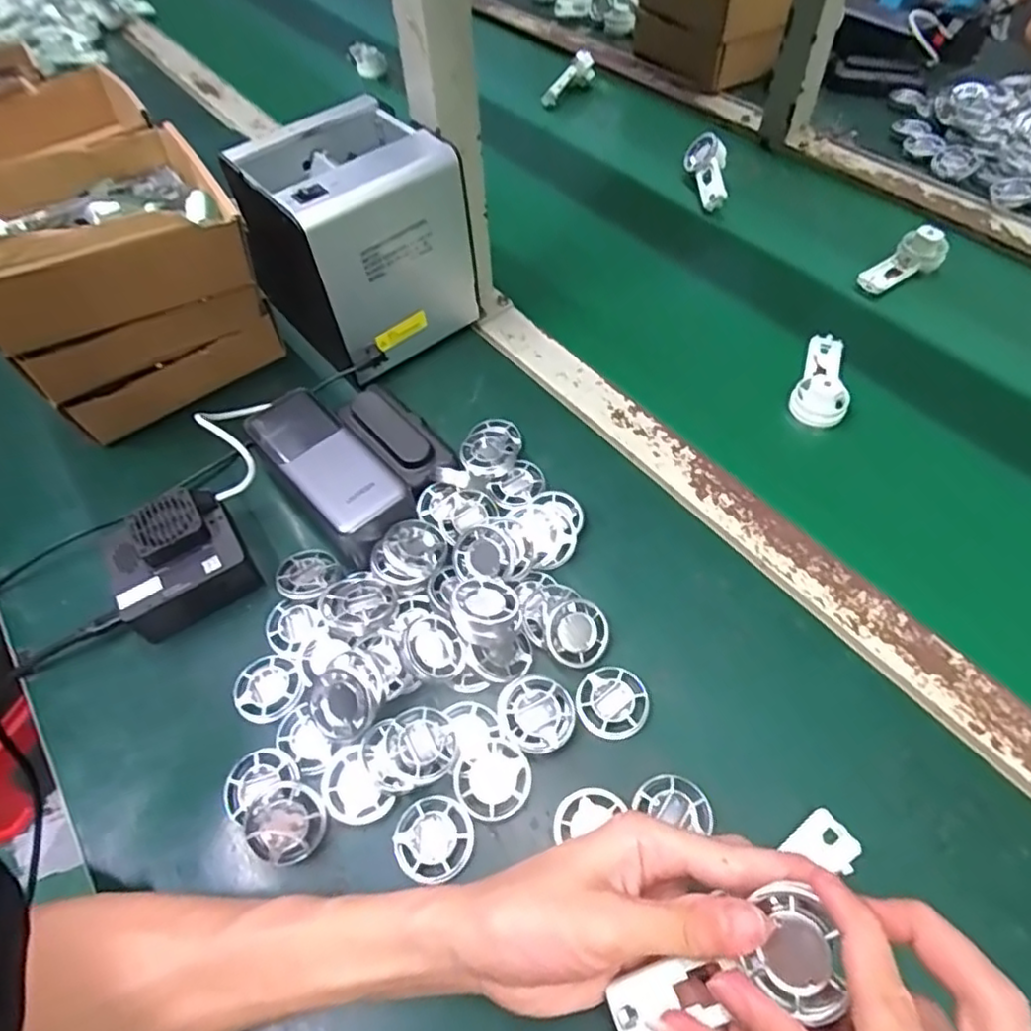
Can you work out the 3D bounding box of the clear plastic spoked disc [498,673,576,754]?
[{"bbox_3d":[0.012,0.109,0.360,0.039,0.013,0.040,-2,55,4],"label":"clear plastic spoked disc"}]

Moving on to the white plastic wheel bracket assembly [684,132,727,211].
[{"bbox_3d":[0.208,-0.362,0.692,0.038,0.031,0.094,-5,70,2],"label":"white plastic wheel bracket assembly"}]

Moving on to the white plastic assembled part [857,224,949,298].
[{"bbox_3d":[0.352,-0.231,0.589,0.089,0.027,0.038,-37,60,-19],"label":"white plastic assembled part"}]

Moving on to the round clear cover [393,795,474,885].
[{"bbox_3d":[-0.042,0.165,0.334,0.040,0.005,0.038,-2,55,4],"label":"round clear cover"}]

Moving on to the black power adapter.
[{"bbox_3d":[-0.220,0.029,0.424,0.080,0.049,0.074,-31,58,-15],"label":"black power adapter"}]

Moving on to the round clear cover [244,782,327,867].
[{"bbox_3d":[-0.117,0.157,0.333,0.038,0.006,0.037,2,78,-9],"label":"round clear cover"}]

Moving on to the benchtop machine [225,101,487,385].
[{"bbox_3d":[-0.118,-0.209,0.518,0.131,0.156,0.121,-38,60,-19],"label":"benchtop machine"}]

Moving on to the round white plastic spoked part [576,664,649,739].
[{"bbox_3d":[0.055,0.106,0.369,0.038,0.010,0.039,-2,55,4],"label":"round white plastic spoked part"}]

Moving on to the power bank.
[{"bbox_3d":[-0.130,-0.036,0.442,0.050,0.027,0.130,-38,62,-21],"label":"power bank"}]

